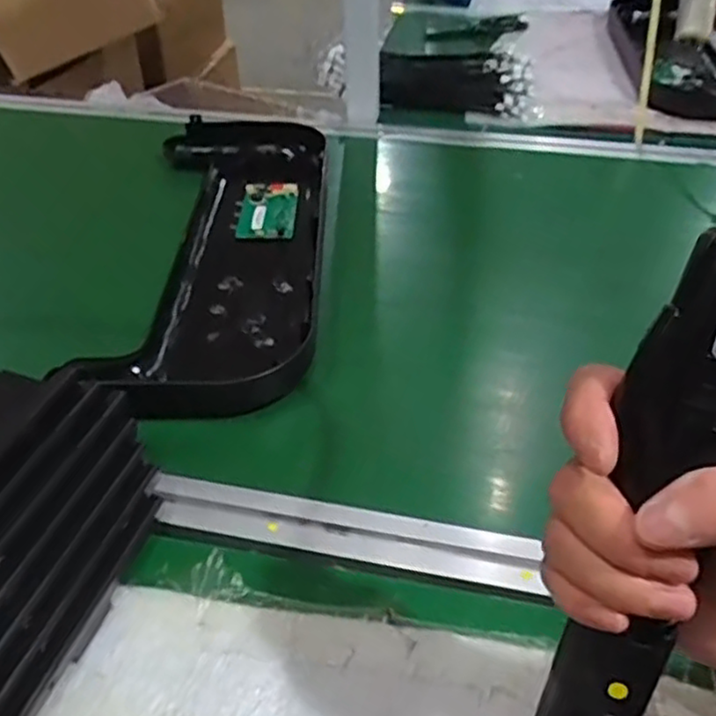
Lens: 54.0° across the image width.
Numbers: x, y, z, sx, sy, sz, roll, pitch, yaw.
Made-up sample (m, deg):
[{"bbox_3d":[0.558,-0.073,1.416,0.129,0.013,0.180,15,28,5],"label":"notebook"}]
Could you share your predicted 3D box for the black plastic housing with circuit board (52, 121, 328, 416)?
[{"bbox_3d":[-0.135,-0.114,0.719,0.196,0.054,0.489,0,40,2],"label":"black plastic housing with circuit board"}]

